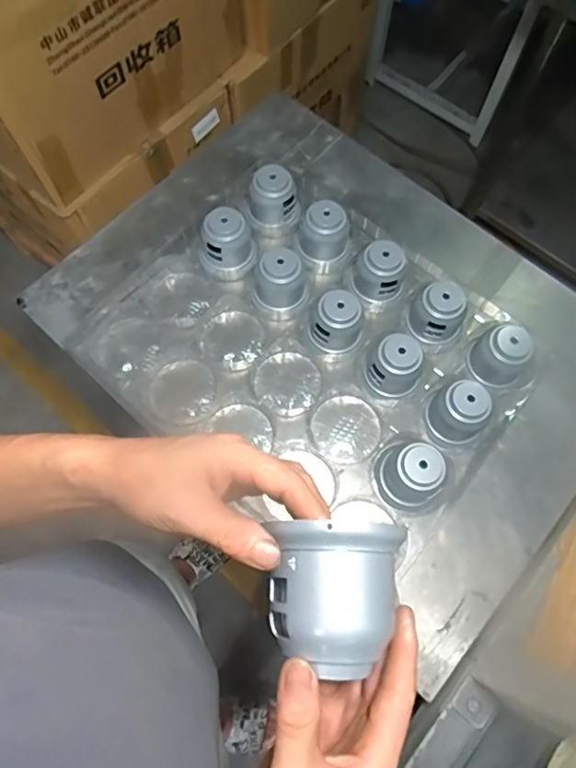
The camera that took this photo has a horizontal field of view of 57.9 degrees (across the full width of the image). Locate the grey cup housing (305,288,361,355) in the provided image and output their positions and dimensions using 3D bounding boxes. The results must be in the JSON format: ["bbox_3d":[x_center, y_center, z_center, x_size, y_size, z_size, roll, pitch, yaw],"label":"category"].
[{"bbox_3d":[0.066,-0.087,0.744,0.073,0.078,0.069,-11,70,-4],"label":"grey cup housing"}]

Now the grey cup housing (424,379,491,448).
[{"bbox_3d":[0.230,0.038,0.698,0.071,0.079,0.074,-6,70,-3],"label":"grey cup housing"}]

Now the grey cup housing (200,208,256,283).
[{"bbox_3d":[-0.091,-0.208,0.780,0.073,0.077,0.077,26,72,9],"label":"grey cup housing"}]

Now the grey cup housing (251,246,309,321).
[{"bbox_3d":[-0.008,-0.140,0.757,0.076,0.086,0.068,-39,75,-13],"label":"grey cup housing"}]

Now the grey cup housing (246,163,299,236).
[{"bbox_3d":[-0.023,-0.282,0.816,0.083,0.092,0.071,-7,70,-3],"label":"grey cup housing"}]

